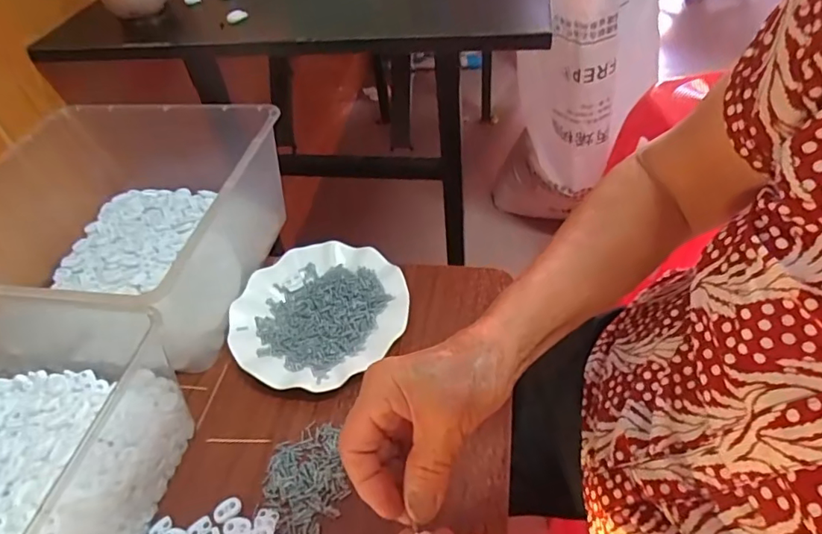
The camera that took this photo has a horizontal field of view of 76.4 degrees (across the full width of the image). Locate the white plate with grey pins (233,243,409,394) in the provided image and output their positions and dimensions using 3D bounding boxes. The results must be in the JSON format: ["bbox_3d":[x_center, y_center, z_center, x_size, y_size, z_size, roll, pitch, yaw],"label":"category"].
[{"bbox_3d":[-0.096,0.046,0.546,0.175,0.020,0.175,-3,47,3],"label":"white plate with grey pins"}]

